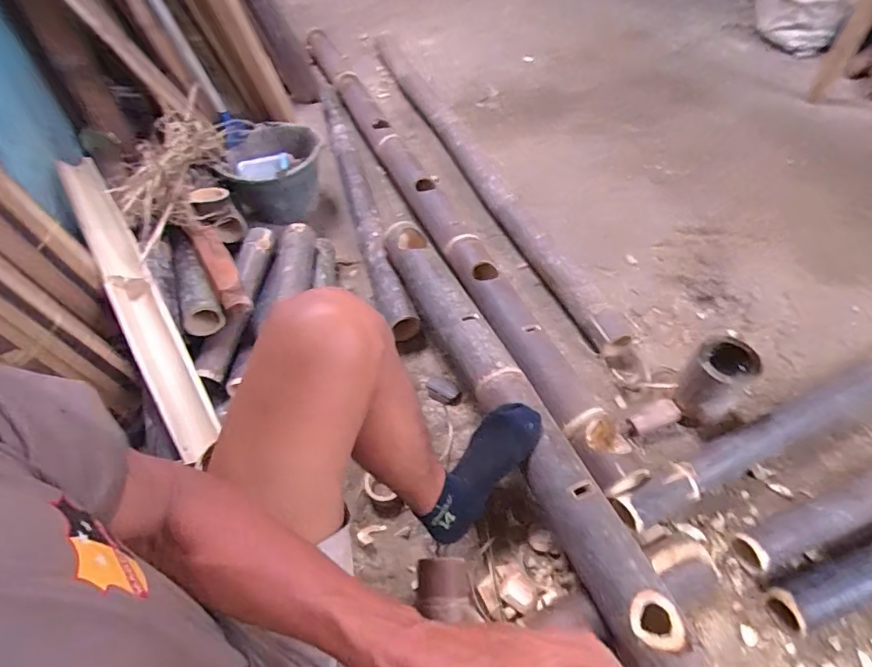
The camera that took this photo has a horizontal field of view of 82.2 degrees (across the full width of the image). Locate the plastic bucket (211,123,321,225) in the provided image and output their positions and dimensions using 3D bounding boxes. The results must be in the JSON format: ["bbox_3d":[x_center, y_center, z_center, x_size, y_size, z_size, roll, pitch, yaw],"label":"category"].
[{"bbox_3d":[-0.428,-0.414,1.357,0.261,0.198,0.229,-12,50,-6],"label":"plastic bucket"}]

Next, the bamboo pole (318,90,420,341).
[{"bbox_3d":[-0.226,-0.432,1.371,0.072,0.069,1.180,-15,50,-8],"label":"bamboo pole"}]

